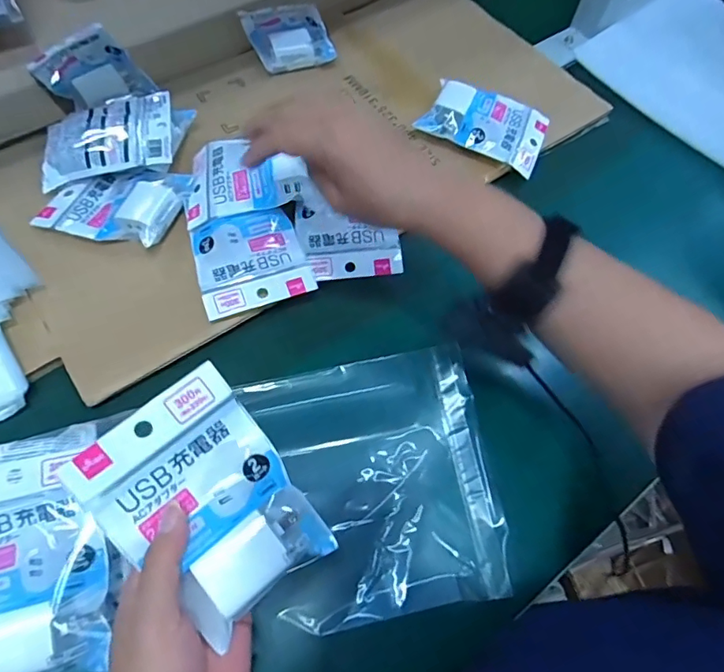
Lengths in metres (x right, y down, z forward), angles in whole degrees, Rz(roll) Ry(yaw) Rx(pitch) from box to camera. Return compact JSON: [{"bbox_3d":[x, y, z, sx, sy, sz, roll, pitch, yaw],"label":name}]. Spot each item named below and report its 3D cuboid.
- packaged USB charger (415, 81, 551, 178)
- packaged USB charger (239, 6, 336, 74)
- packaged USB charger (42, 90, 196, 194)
[{"bbox_3d":[0.136,-0.235,0.554,0.129,0.031,0.095,21,63,8],"label":"packaged USB charger"},{"bbox_3d":[-0.091,-0.368,0.604,0.091,0.025,0.125,-15,64,-11],"label":"packaged USB charger"},{"bbox_3d":[-0.243,-0.195,0.504,0.139,0.032,0.092,-10,63,-8],"label":"packaged USB charger"}]

